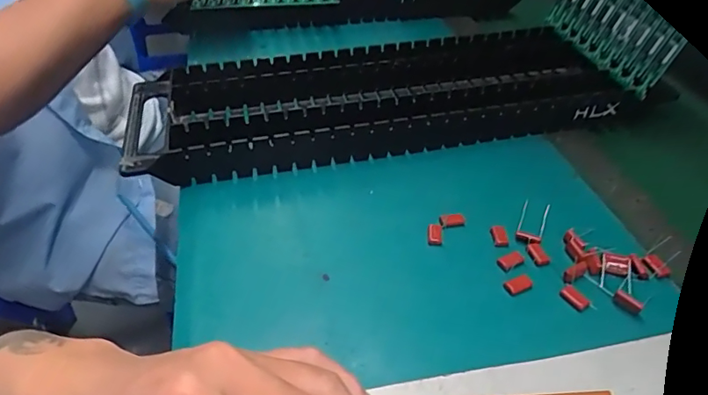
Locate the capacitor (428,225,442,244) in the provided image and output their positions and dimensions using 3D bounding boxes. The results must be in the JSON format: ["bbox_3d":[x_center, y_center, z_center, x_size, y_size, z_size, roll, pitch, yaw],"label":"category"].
[{"bbox_3d":[0.055,0.025,0.348,0.009,0.004,0.016,5,41,6],"label":"capacitor"}]

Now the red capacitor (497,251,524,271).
[{"bbox_3d":[0.101,0.040,0.332,0.015,0.004,0.011,-20,45,-22],"label":"red capacitor"}]

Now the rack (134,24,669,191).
[{"bbox_3d":[0.031,-0.093,0.464,0.442,0.038,0.157,-10,41,-12],"label":"rack"}]

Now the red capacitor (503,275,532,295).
[{"bbox_3d":[0.101,0.053,0.316,0.016,0.004,0.009,-17,43,-19],"label":"red capacitor"}]

